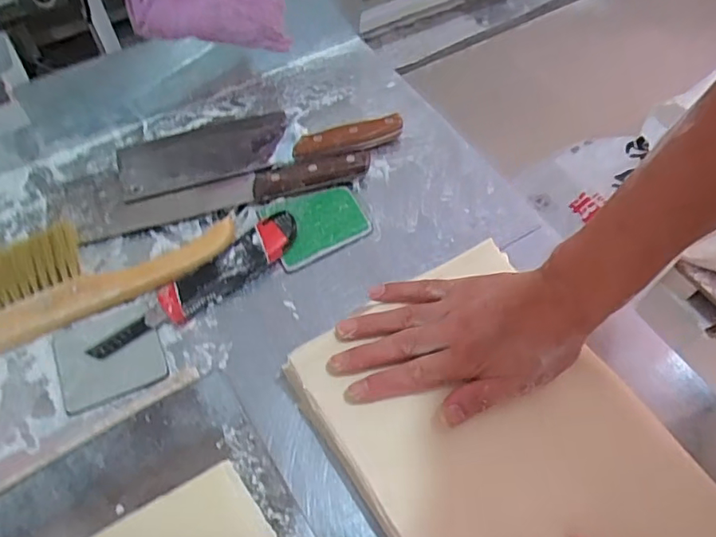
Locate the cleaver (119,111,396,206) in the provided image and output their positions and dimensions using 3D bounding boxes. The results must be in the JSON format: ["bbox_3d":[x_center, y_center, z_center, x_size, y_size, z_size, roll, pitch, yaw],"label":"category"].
[{"bbox_3d":[-0.105,-0.141,0.590,0.291,0.019,0.085,-15,61,-11],"label":"cleaver"}]

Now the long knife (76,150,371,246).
[{"bbox_3d":[-0.128,-0.079,0.551,0.289,0.022,0.039,-15,61,-11],"label":"long knife"}]

